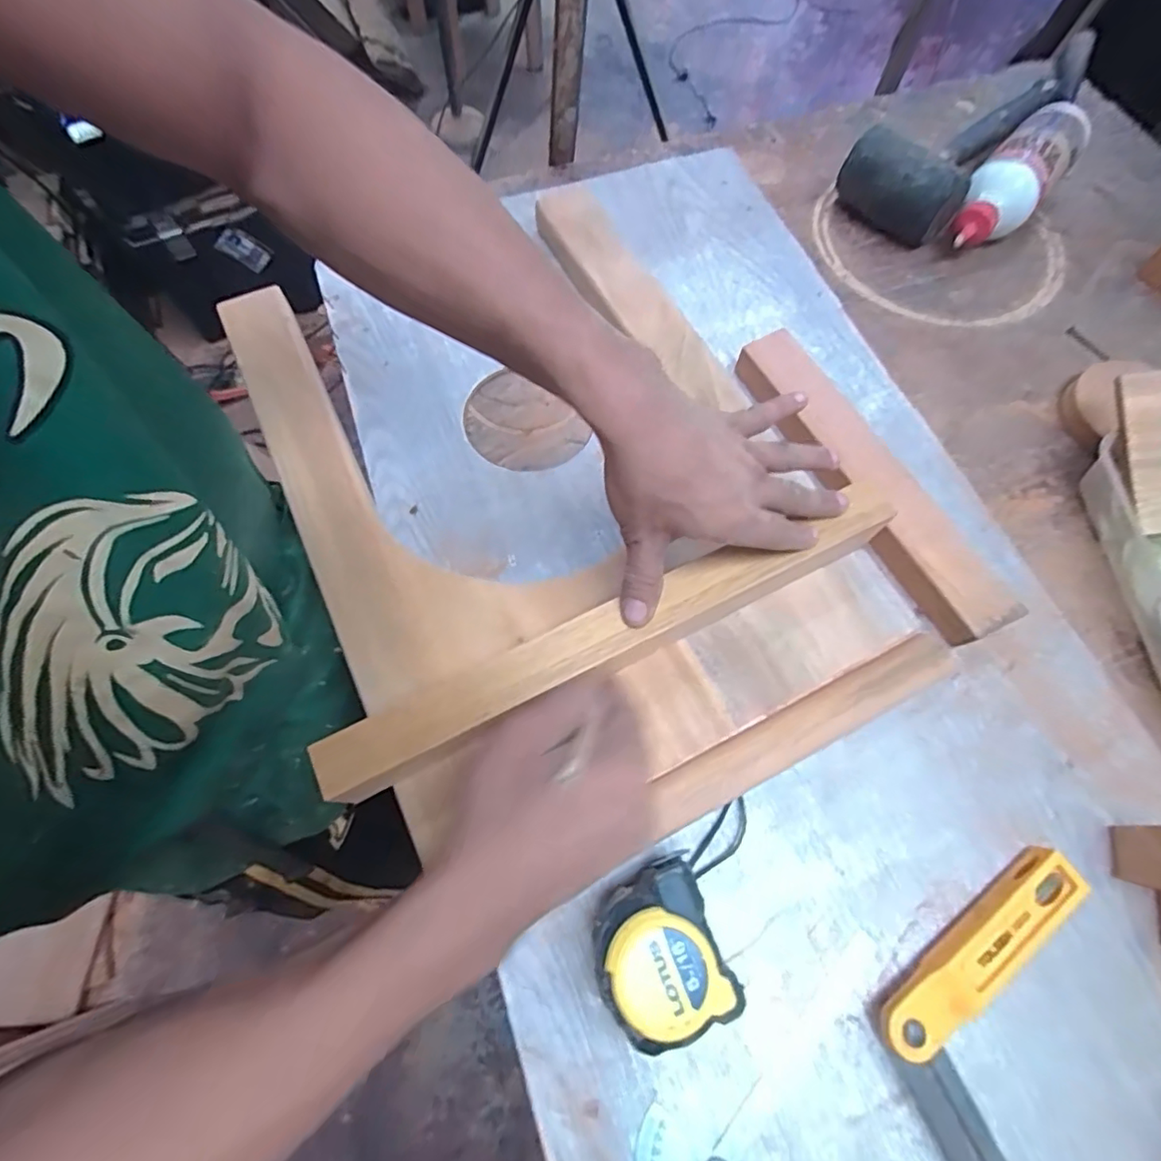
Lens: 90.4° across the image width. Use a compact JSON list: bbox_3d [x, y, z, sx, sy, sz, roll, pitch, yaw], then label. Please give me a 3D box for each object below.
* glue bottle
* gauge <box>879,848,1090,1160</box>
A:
[{"bbox_3d":[0.443,-0.408,0.600,0.073,0.072,0.197,40,72,14],"label":"glue bottle"},{"bbox_3d":[0.275,0.291,0.328,0.158,0.027,0.202,-25,70,-11],"label":"gauge"}]

